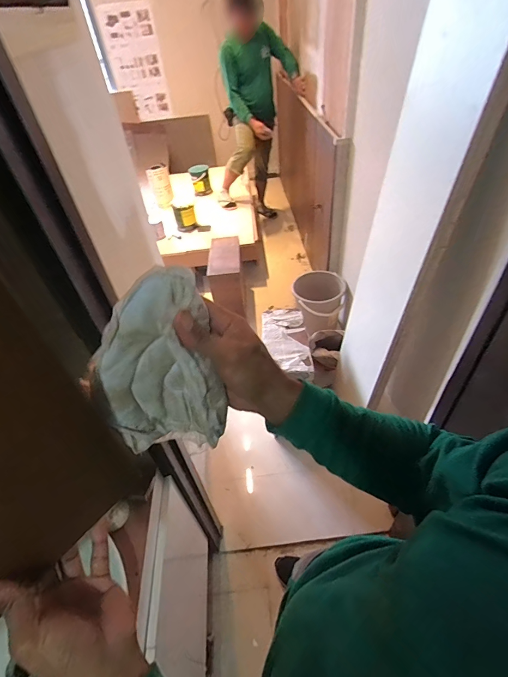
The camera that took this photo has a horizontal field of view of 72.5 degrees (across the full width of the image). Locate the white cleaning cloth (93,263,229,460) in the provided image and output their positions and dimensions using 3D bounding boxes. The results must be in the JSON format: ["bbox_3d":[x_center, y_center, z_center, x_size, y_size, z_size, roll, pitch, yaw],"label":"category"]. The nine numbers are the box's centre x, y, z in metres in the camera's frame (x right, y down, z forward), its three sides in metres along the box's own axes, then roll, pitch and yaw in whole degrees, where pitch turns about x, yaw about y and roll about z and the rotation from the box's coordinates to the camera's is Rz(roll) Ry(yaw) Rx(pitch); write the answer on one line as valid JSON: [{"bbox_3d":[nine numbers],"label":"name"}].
[{"bbox_3d":[-0.089,0.037,0.368,0.118,0.188,0.107,0,44,7],"label":"white cleaning cloth"}]

